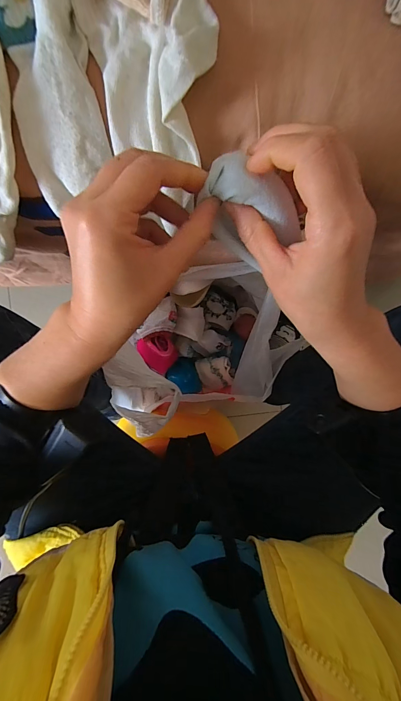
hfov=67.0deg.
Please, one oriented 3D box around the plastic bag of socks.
[{"bbox_3d":[-0.009,-0.009,0.546,0.295,0.255,0.239,-12,93,-5],"label":"plastic bag of socks"}]

